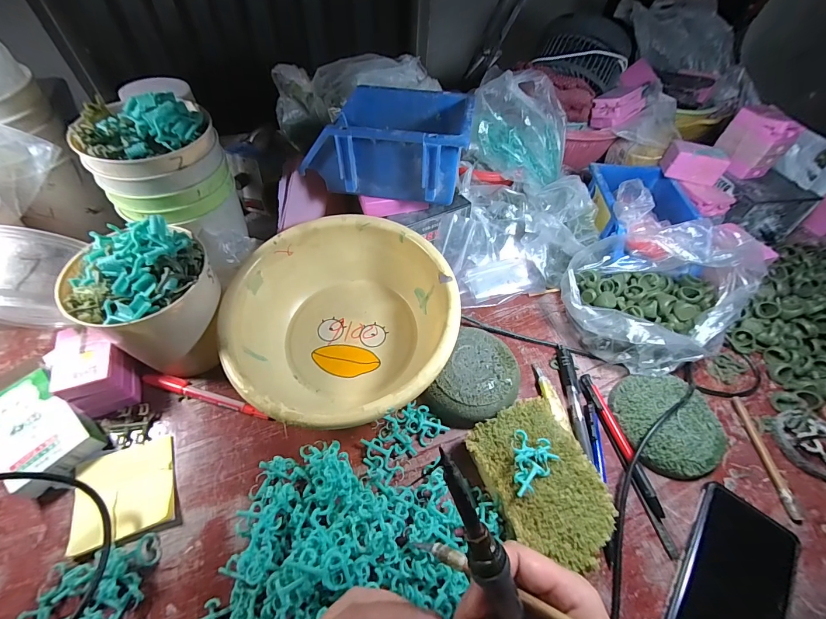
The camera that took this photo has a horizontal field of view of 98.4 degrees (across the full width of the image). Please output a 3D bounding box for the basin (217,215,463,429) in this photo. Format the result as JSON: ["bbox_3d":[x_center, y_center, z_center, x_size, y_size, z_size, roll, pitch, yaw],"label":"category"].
[{"bbox_3d":[-0.073,0.014,0.373,0.221,0.087,0.216,2,55,-2],"label":"basin"}]

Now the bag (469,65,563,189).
[{"bbox_3d":[0.155,-0.256,0.505,0.140,0.103,0.120,12,55,5],"label":"bag"}]

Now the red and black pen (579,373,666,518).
[{"bbox_3d":[0.210,0.130,0.361,0.012,0.010,0.139,-10,56,-10],"label":"red and black pen"}]

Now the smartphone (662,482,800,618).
[{"bbox_3d":[0.260,0.235,0.291,0.078,0.015,0.165,35,60,20],"label":"smartphone"}]

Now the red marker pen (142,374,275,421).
[{"bbox_3d":[-0.212,0.089,0.368,0.140,0.011,0.014,15,55,7],"label":"red marker pen"}]

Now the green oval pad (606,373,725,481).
[{"bbox_3d":[0.262,0.115,0.368,0.094,0.022,0.103,-19,58,-16],"label":"green oval pad"}]

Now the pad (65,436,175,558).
[{"bbox_3d":[-0.253,0.158,0.313,0.074,0.007,0.076,-17,57,-15],"label":"pad"}]

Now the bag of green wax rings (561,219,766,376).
[{"bbox_3d":[0.287,-0.024,0.419,0.206,0.094,0.162,-22,59,-18],"label":"bag of green wax rings"}]

